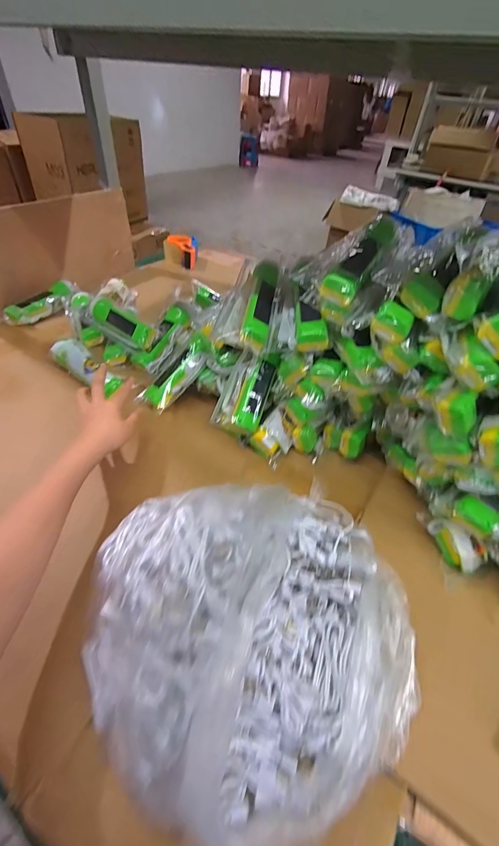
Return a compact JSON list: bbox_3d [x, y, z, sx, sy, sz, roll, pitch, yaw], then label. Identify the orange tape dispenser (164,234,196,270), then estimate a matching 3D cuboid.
[{"bbox_3d":[-0.224,-0.559,1.141,0.111,0.072,0.145,-4,45,-9],"label":"orange tape dispenser"}]

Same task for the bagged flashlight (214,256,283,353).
[{"bbox_3d":[0.003,-0.196,0.548,0.082,0.030,0.188,10,60,5],"label":"bagged flashlight"}]

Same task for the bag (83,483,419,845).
[{"bbox_3d":[0.012,0.187,0.348,0.314,0.111,0.309,-27,52,-29],"label":"bag"}]

